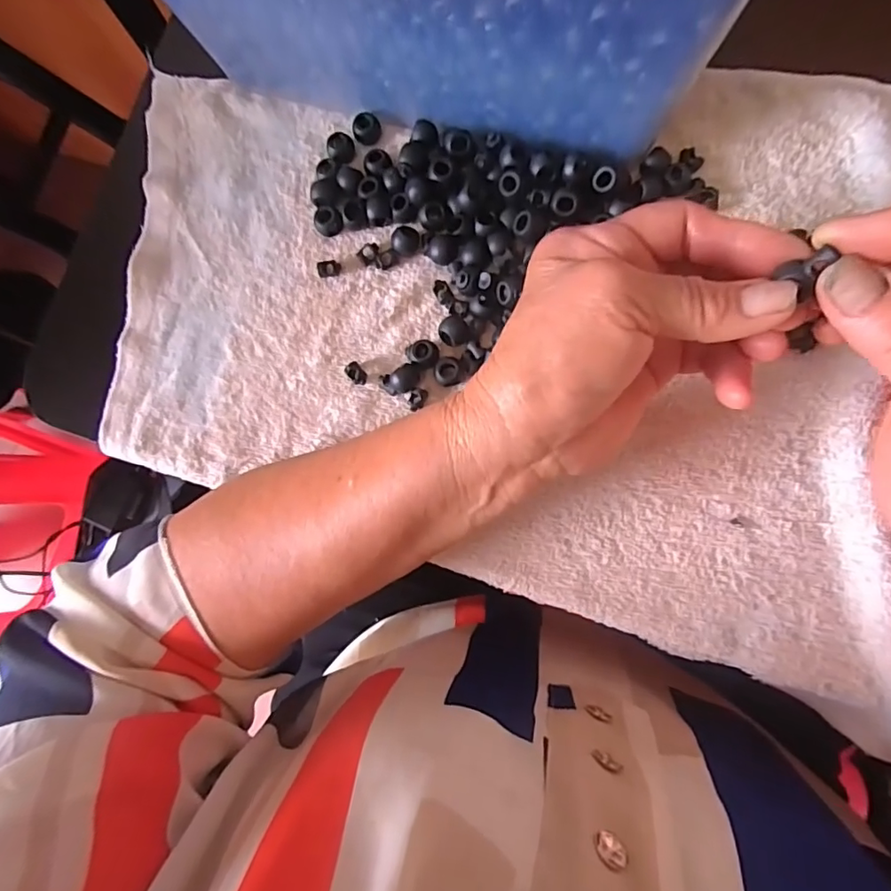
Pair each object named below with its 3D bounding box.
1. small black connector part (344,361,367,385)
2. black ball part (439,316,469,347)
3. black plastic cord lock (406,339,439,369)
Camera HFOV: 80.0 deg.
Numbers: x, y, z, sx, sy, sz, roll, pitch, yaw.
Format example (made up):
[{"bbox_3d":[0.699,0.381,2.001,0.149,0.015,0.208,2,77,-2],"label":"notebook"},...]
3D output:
[{"bbox_3d":[-0.048,-0.038,0.284,0.008,0.005,0.013,-43,81,0],"label":"small black connector part"},{"bbox_3d":[0.005,-0.059,0.277,0.015,0.011,0.017,2,84,6],"label":"black ball part"},{"bbox_3d":[-0.012,-0.048,0.279,0.016,0.010,0.014,14,85,8],"label":"black plastic cord lock"}]

